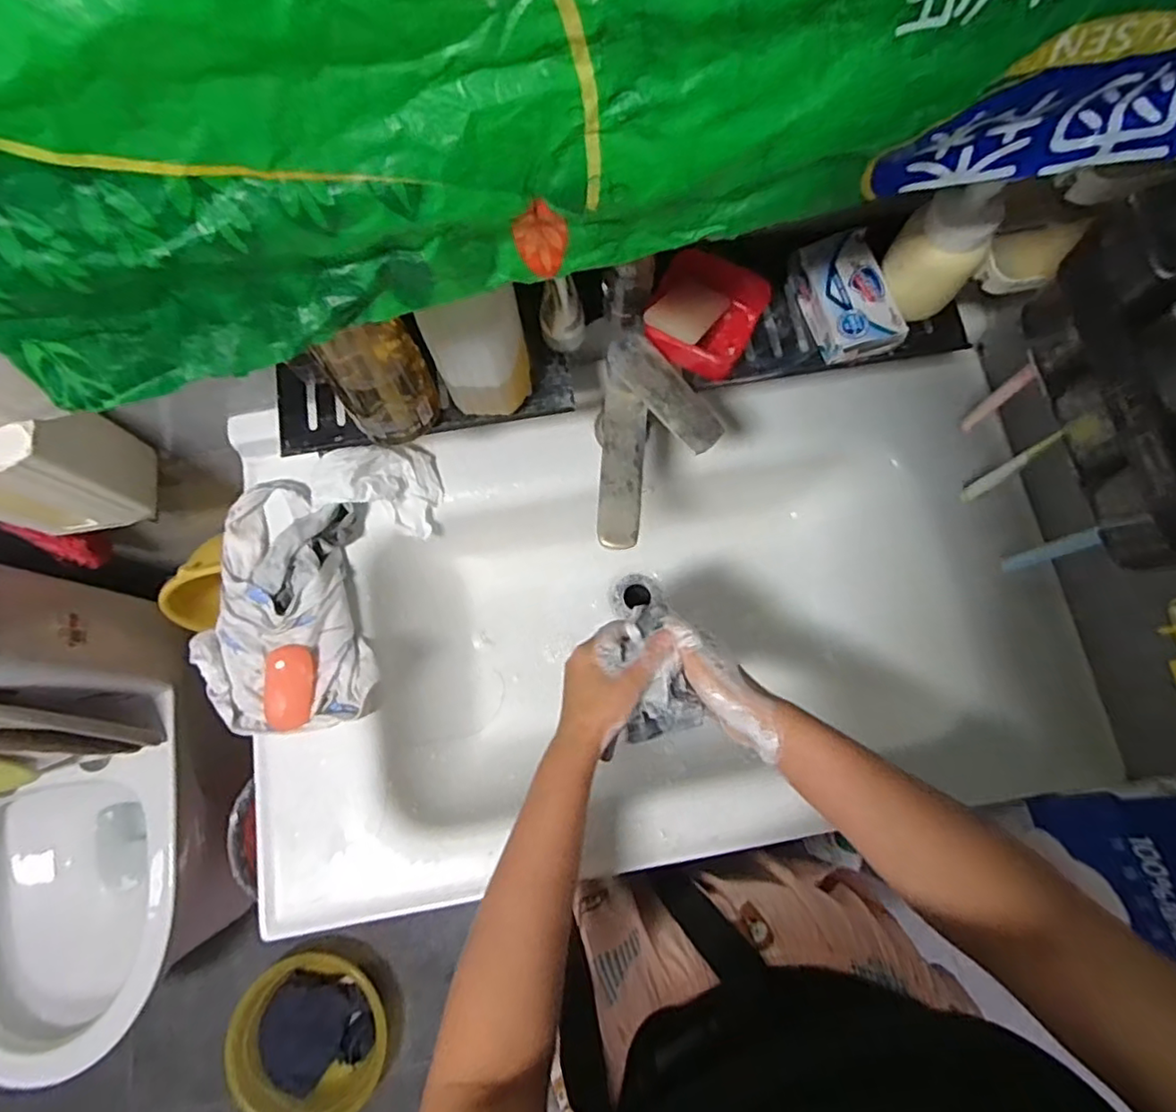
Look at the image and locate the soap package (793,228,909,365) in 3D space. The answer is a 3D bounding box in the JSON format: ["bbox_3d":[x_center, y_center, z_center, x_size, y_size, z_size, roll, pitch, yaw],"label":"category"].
[{"bbox_3d":[0.218,-0.212,0.516,0.062,0.041,0.100,-14,77,-3],"label":"soap package"}]

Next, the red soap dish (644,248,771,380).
[{"bbox_3d":[0.096,-0.198,0.517,0.088,0.039,0.102,24,78,5],"label":"red soap dish"}]

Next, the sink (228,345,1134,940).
[{"bbox_3d":[0.078,0.071,0.682,0.789,0.170,0.449,-9,77,-2],"label":"sink"}]

